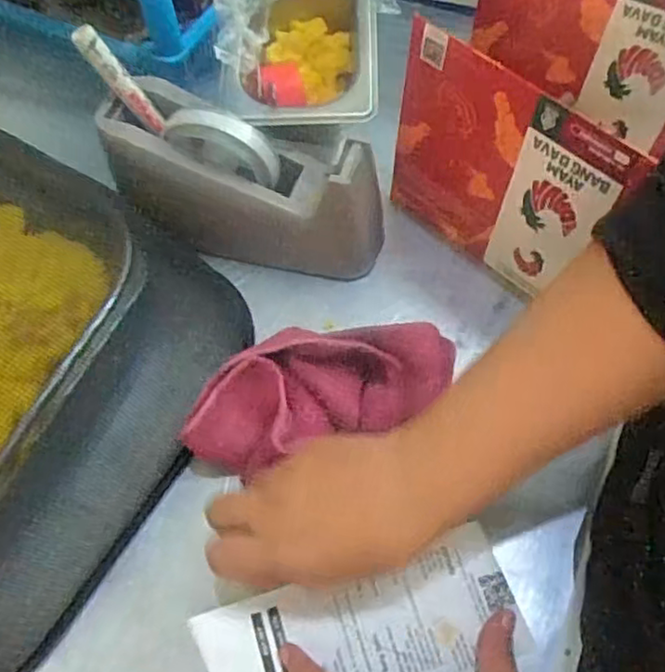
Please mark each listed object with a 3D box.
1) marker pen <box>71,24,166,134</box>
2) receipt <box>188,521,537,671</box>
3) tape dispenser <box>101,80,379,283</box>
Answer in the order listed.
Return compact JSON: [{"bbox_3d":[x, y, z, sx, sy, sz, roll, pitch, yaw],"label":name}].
[{"bbox_3d":[-0.141,-0.171,0.443,0.015,0.080,0.013,7,60,38],"label":"marker pen"},{"bbox_3d":[0.018,0.175,0.390,0.184,0.008,0.083,-11,63,-5],"label":"receipt"},{"bbox_3d":[-0.063,-0.107,0.476,0.201,0.109,0.076,12,65,8],"label":"tape dispenser"}]

